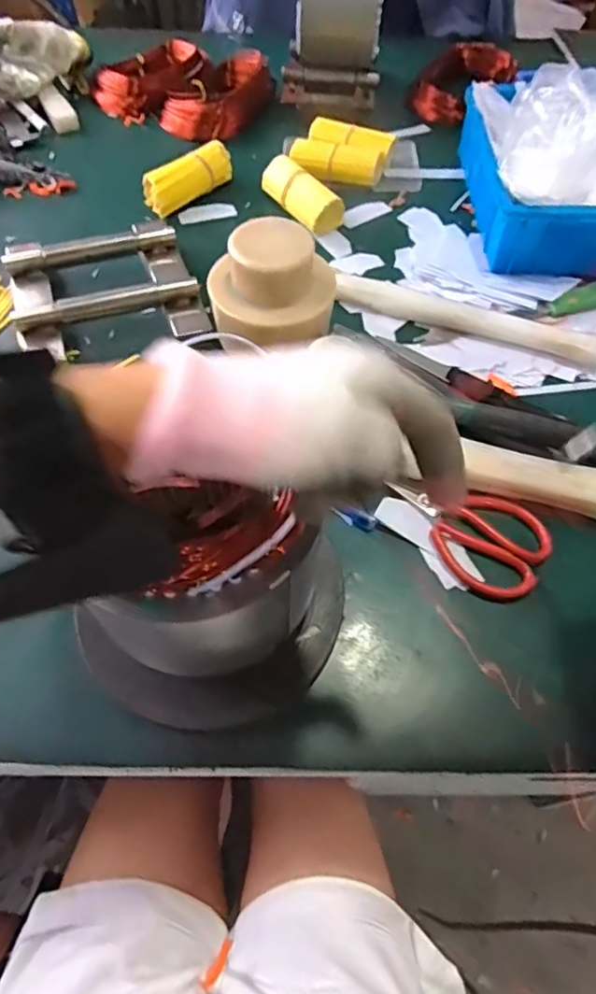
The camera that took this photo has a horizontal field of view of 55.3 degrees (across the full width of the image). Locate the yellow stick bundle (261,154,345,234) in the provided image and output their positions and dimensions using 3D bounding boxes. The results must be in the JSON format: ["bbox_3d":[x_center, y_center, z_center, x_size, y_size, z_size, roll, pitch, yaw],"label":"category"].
[{"bbox_3d":[0.005,-0.369,0.690,0.047,0.040,0.120,-31,63,-19],"label":"yellow stick bundle"}]

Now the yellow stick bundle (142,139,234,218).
[{"bbox_3d":[-0.134,-0.395,0.704,0.121,0.038,0.043,-36,65,-22],"label":"yellow stick bundle"}]

